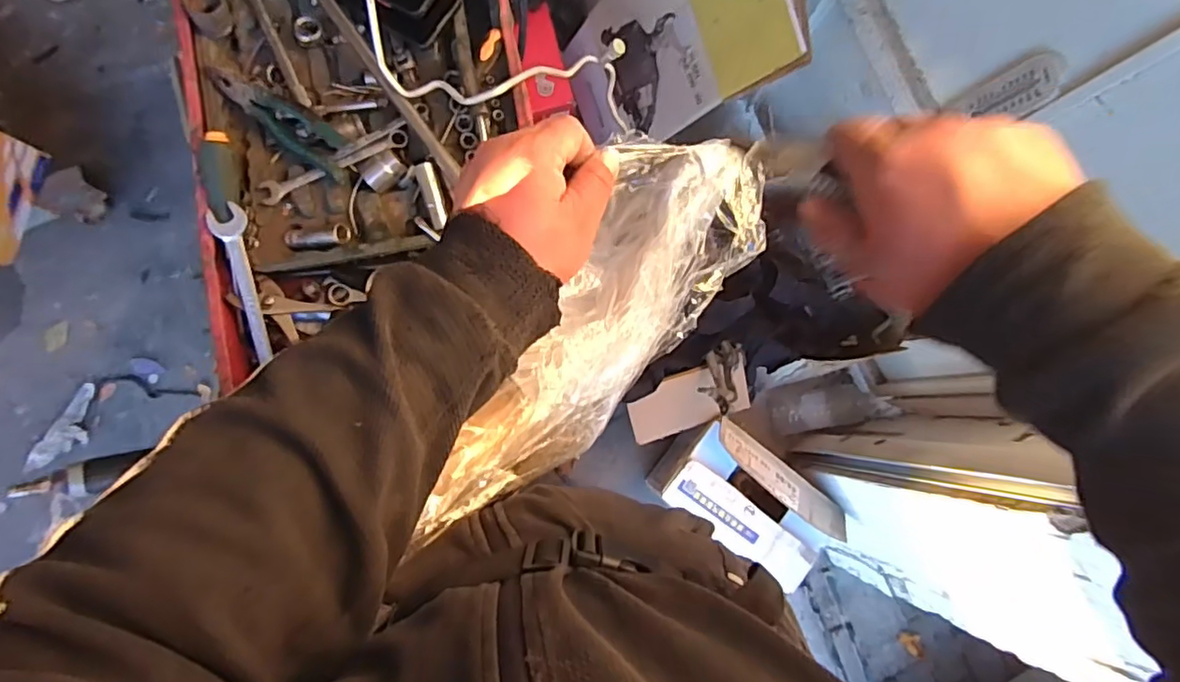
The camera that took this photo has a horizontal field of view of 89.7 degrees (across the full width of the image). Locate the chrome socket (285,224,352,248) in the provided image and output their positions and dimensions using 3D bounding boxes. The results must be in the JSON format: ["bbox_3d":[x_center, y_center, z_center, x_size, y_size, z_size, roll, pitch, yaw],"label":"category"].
[{"bbox_3d":[-0.322,-0.125,0.711,0.079,0.028,0.025,-2,83,16],"label":"chrome socket"}]

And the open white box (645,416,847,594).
[{"bbox_3d":[0.349,0.361,1.328,0.367,0.182,0.234,36,81,-1],"label":"open white box"}]

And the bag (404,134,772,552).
[{"bbox_3d":[0.000,0.005,0.475,0.112,0.161,0.341,38,84,-1],"label":"bag"}]

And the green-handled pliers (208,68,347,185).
[{"bbox_3d":[-0.359,-0.255,0.688,0.189,0.030,0.046,33,81,-2],"label":"green-handled pliers"}]

